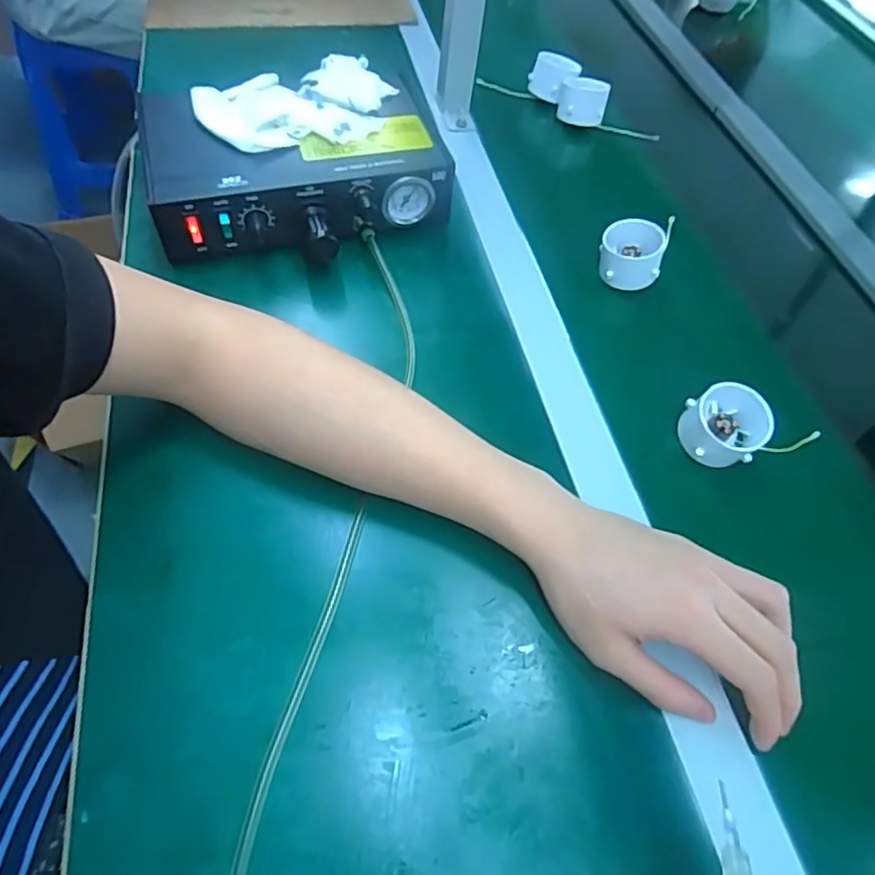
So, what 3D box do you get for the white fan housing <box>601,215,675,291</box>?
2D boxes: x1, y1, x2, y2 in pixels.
[{"bbox_3d":[0.166,-0.159,0.523,0.056,0.039,0.052,18,57,7],"label":"white fan housing"}]

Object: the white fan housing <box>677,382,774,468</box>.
[{"bbox_3d":[0.202,-0.009,0.429,0.058,0.031,0.053,3,56,-4],"label":"white fan housing"}]

